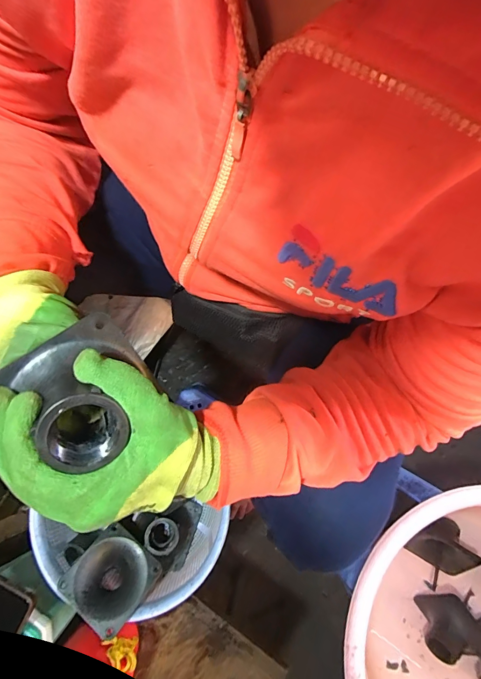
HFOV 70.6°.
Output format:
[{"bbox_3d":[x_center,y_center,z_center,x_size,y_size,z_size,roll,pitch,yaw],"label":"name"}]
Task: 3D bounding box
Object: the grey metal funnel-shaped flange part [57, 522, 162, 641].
[{"bbox_3d":[-0.168,0.313,0.444,0.093,0.060,0.094,37,47,14],"label":"grey metal funnel-shaped flange part"}]

